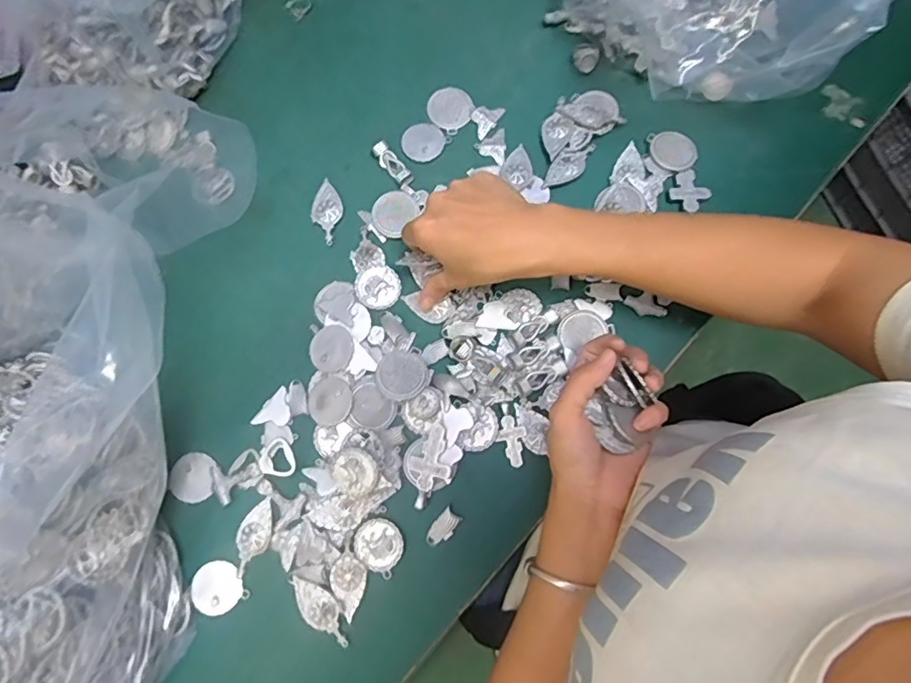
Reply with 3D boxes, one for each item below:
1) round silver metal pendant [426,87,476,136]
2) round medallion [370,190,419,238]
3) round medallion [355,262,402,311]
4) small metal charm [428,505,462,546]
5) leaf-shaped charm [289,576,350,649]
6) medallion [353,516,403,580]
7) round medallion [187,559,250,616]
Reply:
[{"bbox_3d":[-0.004,-0.210,0.491,0.039,0.004,0.041,0,79,0],"label":"round silver metal pendant"},{"bbox_3d":[-0.053,-0.110,0.467,0.036,0.007,0.038,0,79,0],"label":"round medallion"},{"bbox_3d":[-0.065,-0.046,0.455,0.038,0.005,0.037,0,79,0],"label":"round medallion"},{"bbox_3d":[-0.009,0.141,0.414,0.016,0.004,0.029,39,81,7],"label":"small metal charm"},{"bbox_3d":[-0.099,0.196,0.402,0.061,0.004,0.024,41,81,7],"label":"leaf-shaped charm"},{"bbox_3d":[-0.058,0.153,0.414,0.038,0.005,0.035,0,79,0],"label":"medallion"},{"bbox_3d":[-0.178,0.184,0.409,0.037,0.005,0.036,0,79,0],"label":"round medallion"}]

